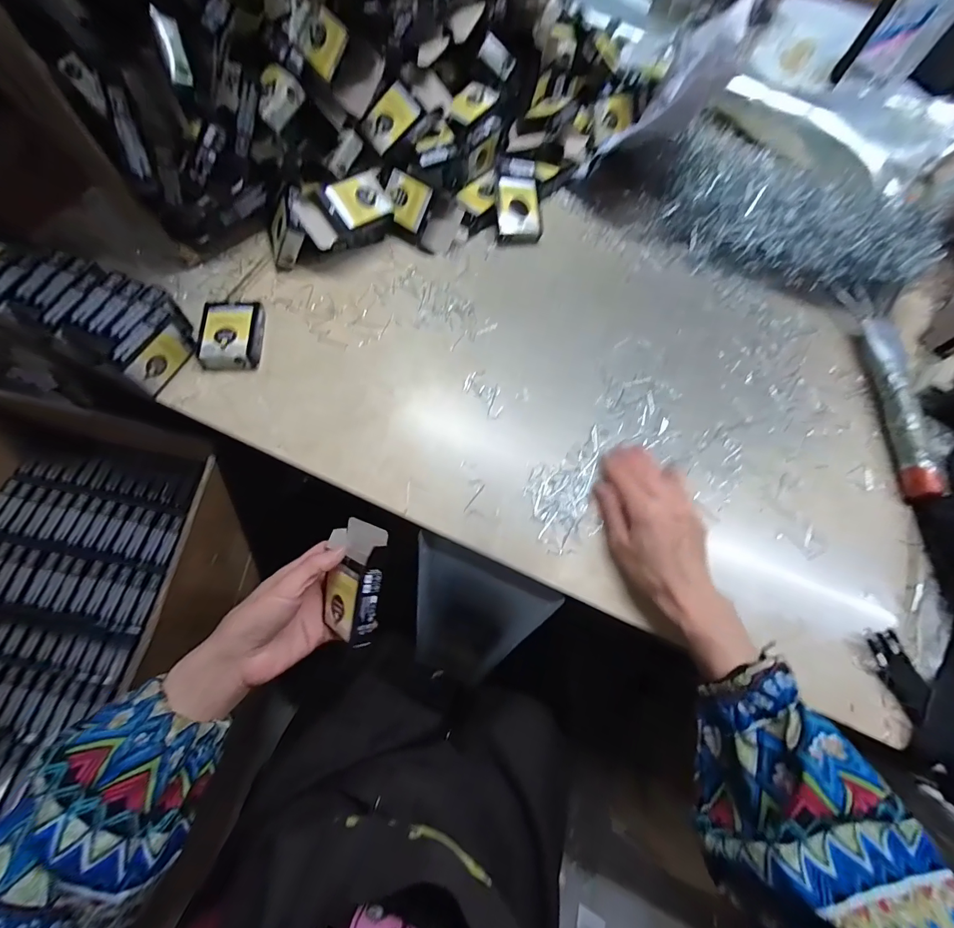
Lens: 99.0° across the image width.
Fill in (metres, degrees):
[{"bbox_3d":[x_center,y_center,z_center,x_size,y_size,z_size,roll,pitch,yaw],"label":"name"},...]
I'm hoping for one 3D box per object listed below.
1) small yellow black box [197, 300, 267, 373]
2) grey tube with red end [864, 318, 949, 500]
[{"bbox_3d":[-0.261,-0.138,0.435,0.061,0.024,0.078,0,69,-2],"label":"small yellow black box"},{"bbox_3d":[0.450,-0.067,0.434,0.022,0.030,0.214,8,69,1],"label":"grey tube with red end"}]

